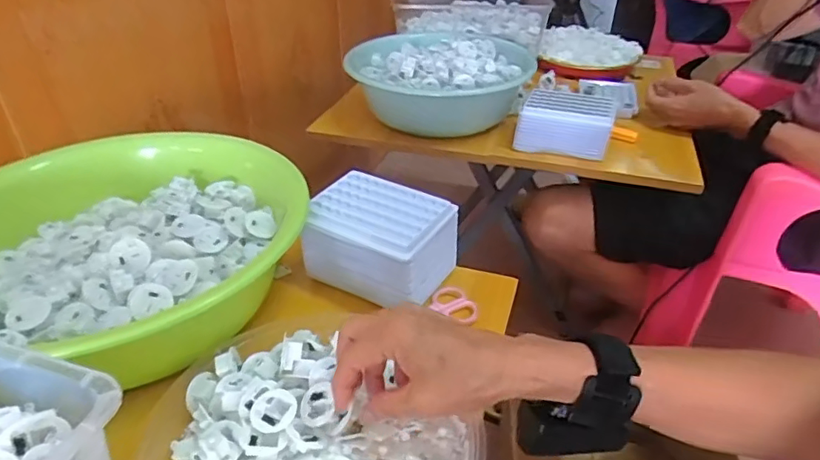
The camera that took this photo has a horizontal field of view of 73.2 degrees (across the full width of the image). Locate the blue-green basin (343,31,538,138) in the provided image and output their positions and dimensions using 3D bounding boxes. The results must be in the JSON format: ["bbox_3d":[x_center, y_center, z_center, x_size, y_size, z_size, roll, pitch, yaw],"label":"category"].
[{"bbox_3d":[0.049,-0.244,0.897,0.274,0.110,0.274,1,34,-1],"label":"blue-green basin"}]

